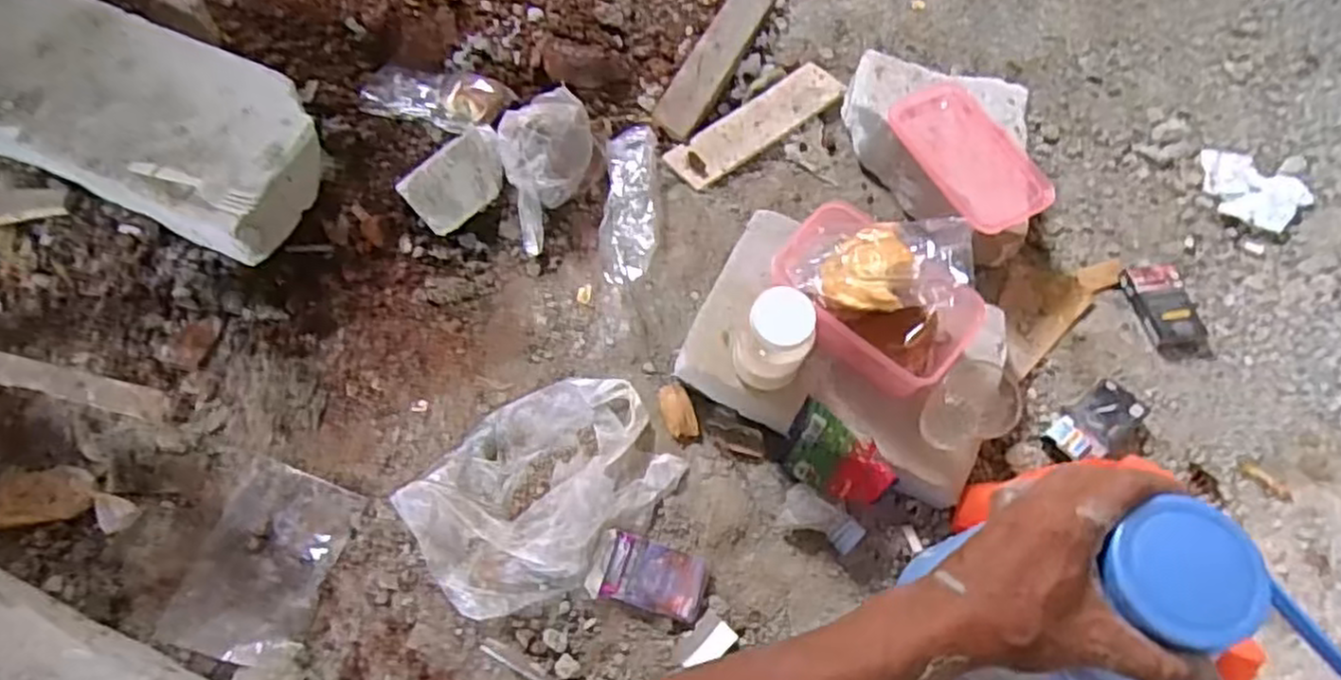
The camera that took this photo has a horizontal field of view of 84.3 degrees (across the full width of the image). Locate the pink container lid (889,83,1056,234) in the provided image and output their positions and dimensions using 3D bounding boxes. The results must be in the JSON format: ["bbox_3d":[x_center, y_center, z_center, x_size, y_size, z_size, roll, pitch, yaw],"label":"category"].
[{"bbox_3d":[0.325,-0.205,0.809,0.111,0.017,0.188,-26,69,-12],"label":"pink container lid"}]

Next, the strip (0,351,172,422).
[{"bbox_3d":[-0.740,0.008,0.737,0.635,0.035,0.030,10,65,17],"label":"strip"}]

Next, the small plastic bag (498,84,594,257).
[{"bbox_3d":[-0.139,-0.203,0.854,0.106,0.084,0.174,-10,66,-5],"label":"small plastic bag"}]

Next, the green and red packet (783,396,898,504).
[{"bbox_3d":[0.157,0.110,0.692,0.103,0.083,0.018,30,42,21],"label":"green and red packet"}]

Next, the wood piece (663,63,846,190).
[{"bbox_3d":[0.108,-0.271,0.917,0.244,0.012,0.066,-35,71,-15],"label":"wood piece"}]

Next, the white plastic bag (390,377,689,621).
[{"bbox_3d":[-0.125,0.141,0.722,0.253,0.039,0.182,-35,71,-15],"label":"white plastic bag"}]

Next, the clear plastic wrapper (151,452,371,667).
[{"bbox_3d":[-0.385,0.215,0.707,0.119,0.016,0.176,22,74,-2],"label":"clear plastic wrapper"}]

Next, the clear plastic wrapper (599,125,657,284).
[{"bbox_3d":[-0.047,-0.158,0.860,0.061,0.040,0.211,2,66,0],"label":"clear plastic wrapper"}]

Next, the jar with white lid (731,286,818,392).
[{"bbox_3d":[0.092,0.004,0.678,0.064,0.113,0.055,13,66,5],"label":"jar with white lid"}]

